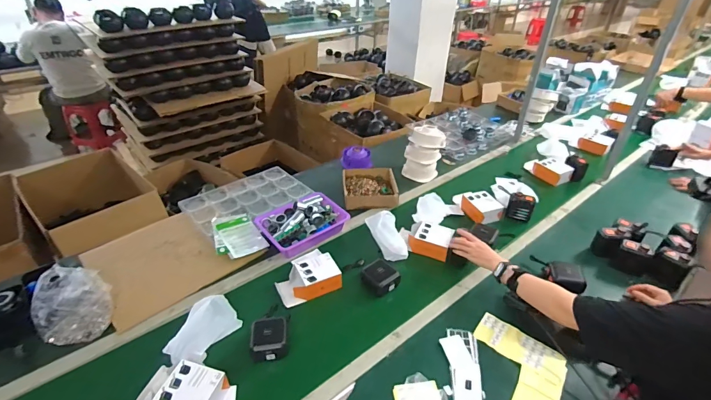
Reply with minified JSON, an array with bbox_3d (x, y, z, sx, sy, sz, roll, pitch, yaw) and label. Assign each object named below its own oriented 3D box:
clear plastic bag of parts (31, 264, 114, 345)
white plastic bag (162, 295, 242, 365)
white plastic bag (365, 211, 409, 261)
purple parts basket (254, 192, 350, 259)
[{"bbox_3d":[-0.747,0.269,0.952,0.159,0.101,0.201,-17,40,-24],"label":"clear plastic bag of parts"},{"bbox_3d":[-0.388,0.327,0.921,0.116,0.054,0.183,20,39,24],"label":"white plastic bag"},{"bbox_3d":[0.116,0.120,1.224,0.086,0.067,0.195,-13,53,-20],"label":"white plastic bag"},{"bbox_3d":[-0.192,0.070,1.269,0.273,0.075,0.215,-25,43,-32],"label":"purple parts basket"}]

